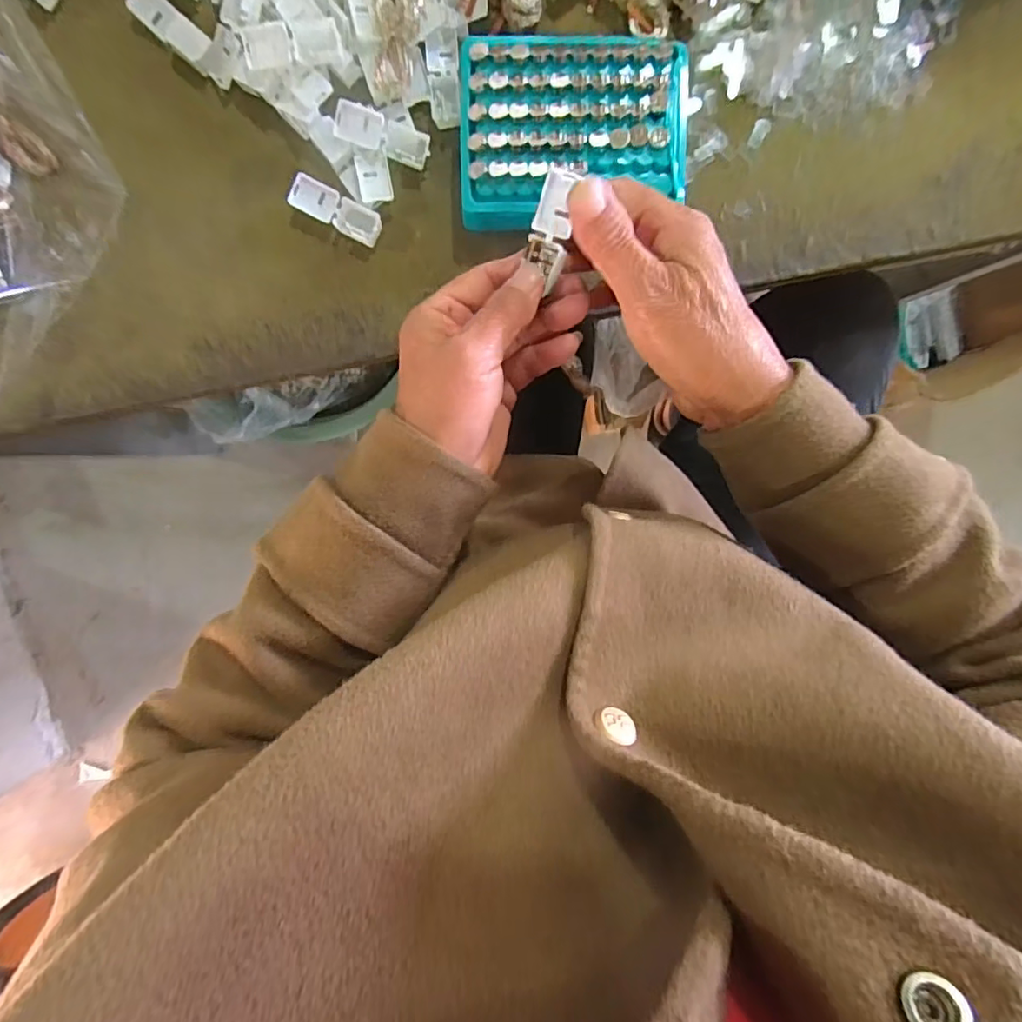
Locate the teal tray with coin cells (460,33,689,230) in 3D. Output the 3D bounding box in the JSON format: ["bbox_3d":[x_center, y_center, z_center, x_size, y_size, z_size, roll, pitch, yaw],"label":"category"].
[{"bbox_3d":[0.036,-0.220,0.323,0.127,0.027,0.096,-1,99,-1],"label":"teal tray with coin cells"}]

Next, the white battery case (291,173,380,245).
[{"bbox_3d":[-0.107,-0.185,0.336,0.055,0.011,0.020,25,98,-4],"label":"white battery case"}]

